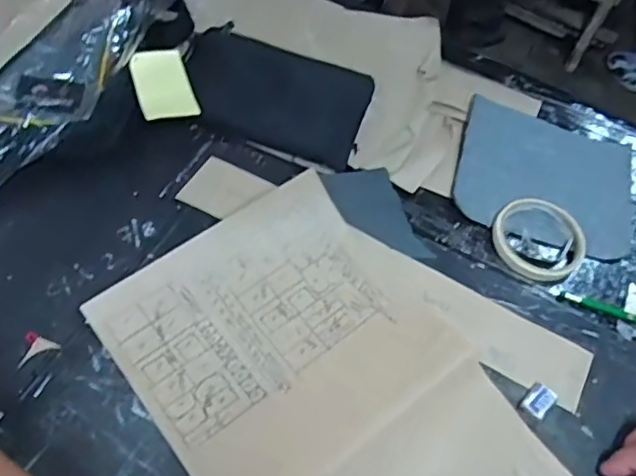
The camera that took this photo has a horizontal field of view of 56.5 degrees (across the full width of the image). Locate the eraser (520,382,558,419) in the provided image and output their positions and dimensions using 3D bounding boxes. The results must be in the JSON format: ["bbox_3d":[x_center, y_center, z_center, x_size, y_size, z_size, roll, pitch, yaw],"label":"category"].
[{"bbox_3d":[0.177,0.129,0.473,0.020,0.006,0.027,39,63,19],"label":"eraser"}]

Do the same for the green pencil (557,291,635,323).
[{"bbox_3d":[0.293,0.074,0.552,0.141,0.008,0.013,16,57,6],"label":"green pencil"}]

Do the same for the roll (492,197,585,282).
[{"bbox_3d":[0.216,-0.001,0.578,0.093,0.020,0.086,2,57,-3],"label":"roll"}]

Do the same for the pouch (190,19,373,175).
[{"bbox_3d":[-0.051,-0.161,0.635,0.207,0.026,0.133,17,58,7],"label":"pouch"}]

